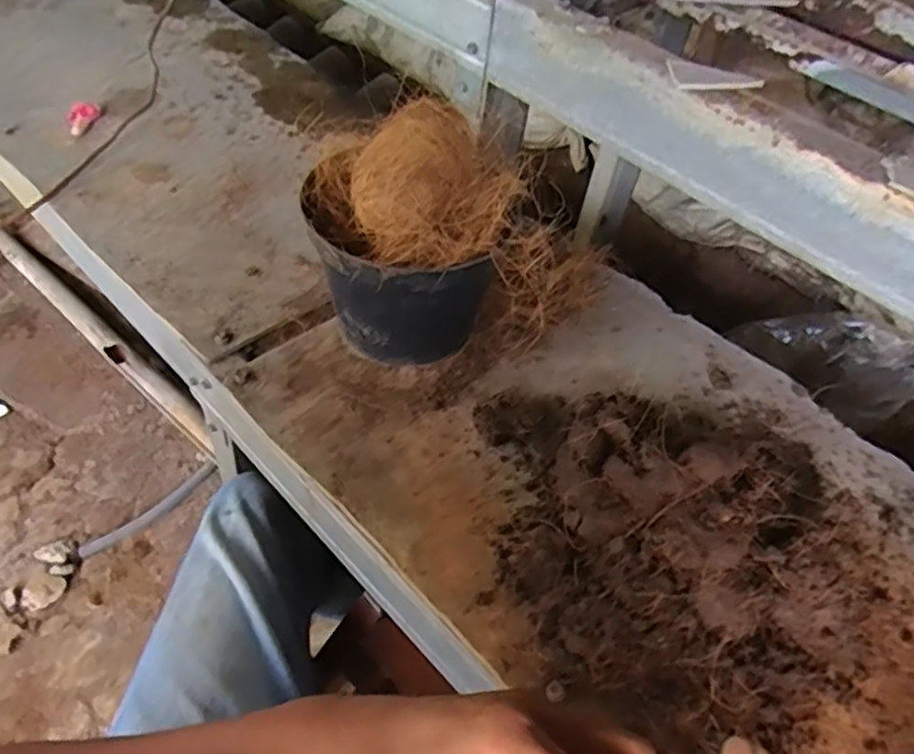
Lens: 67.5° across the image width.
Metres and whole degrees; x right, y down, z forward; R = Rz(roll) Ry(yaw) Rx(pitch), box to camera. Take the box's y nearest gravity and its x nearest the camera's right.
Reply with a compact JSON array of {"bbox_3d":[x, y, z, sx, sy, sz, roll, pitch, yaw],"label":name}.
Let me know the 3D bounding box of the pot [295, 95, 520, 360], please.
[{"bbox_3d":[-0.043,-0.110,0.555,0.140,0.199,0.132,3,49,-4],"label":"pot"}]

